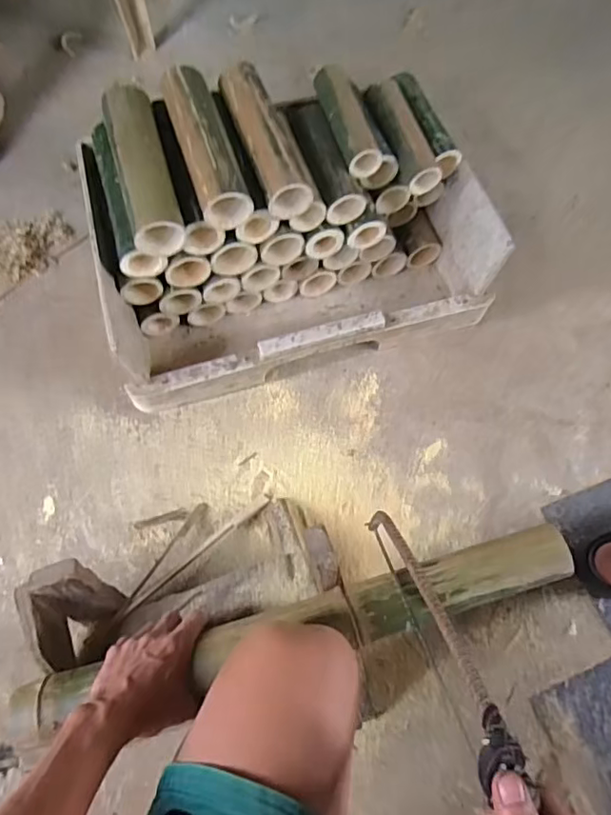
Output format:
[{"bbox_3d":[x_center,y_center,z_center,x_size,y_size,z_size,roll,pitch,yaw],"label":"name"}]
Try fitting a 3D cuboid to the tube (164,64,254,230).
[{"bbox_3d":[-0.136,-0.355,0.768,0.067,0.076,0.233,-16,68,-9],"label":"tube"}]

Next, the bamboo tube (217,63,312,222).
[{"bbox_3d":[-0.058,-0.372,0.781,0.064,0.073,0.230,-18,63,-10],"label":"bamboo tube"}]

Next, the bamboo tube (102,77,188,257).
[{"bbox_3d":[-0.218,-0.320,0.757,0.067,0.081,0.235,-15,67,-8],"label":"bamboo tube"}]

